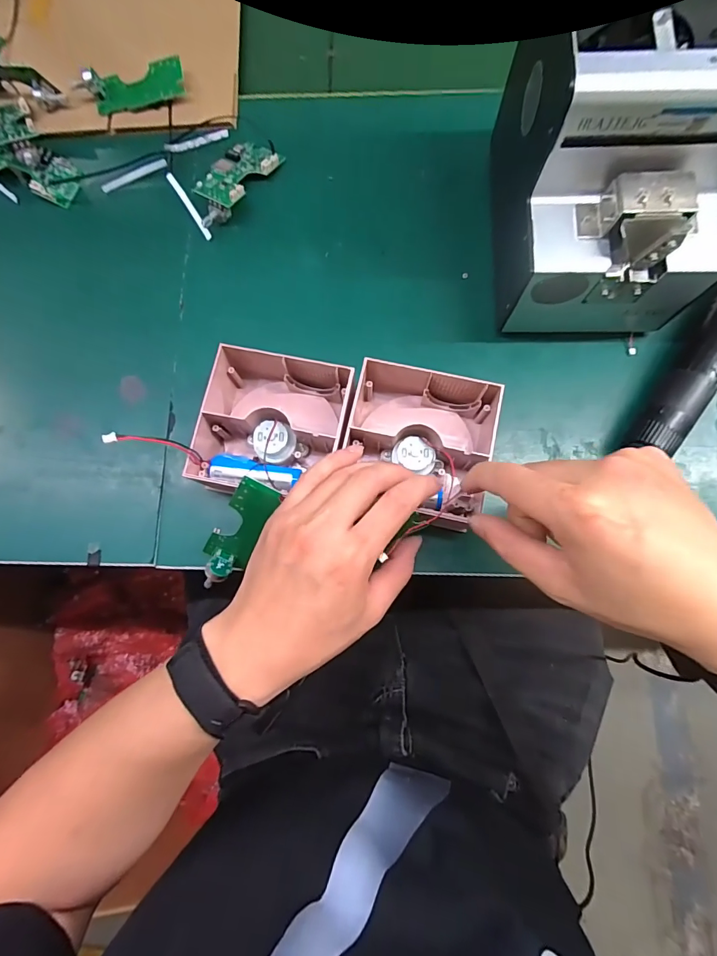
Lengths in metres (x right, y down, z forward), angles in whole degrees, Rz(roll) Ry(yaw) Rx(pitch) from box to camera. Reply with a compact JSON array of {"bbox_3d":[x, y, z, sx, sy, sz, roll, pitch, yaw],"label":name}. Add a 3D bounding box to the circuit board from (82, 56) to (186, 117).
[{"bbox_3d":[-0.201,-0.358,0.388,0.082,0.018,0.038,-13,98,-6],"label":"circuit board"}]

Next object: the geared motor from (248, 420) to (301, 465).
[{"bbox_3d":[-0.061,-0.025,0.308,0.030,0.021,0.030,0,78,2],"label":"geared motor"}]

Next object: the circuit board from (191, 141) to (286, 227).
[{"bbox_3d":[-0.106,-0.261,0.370,0.042,0.018,0.091,27,80,8],"label":"circuit board"}]

